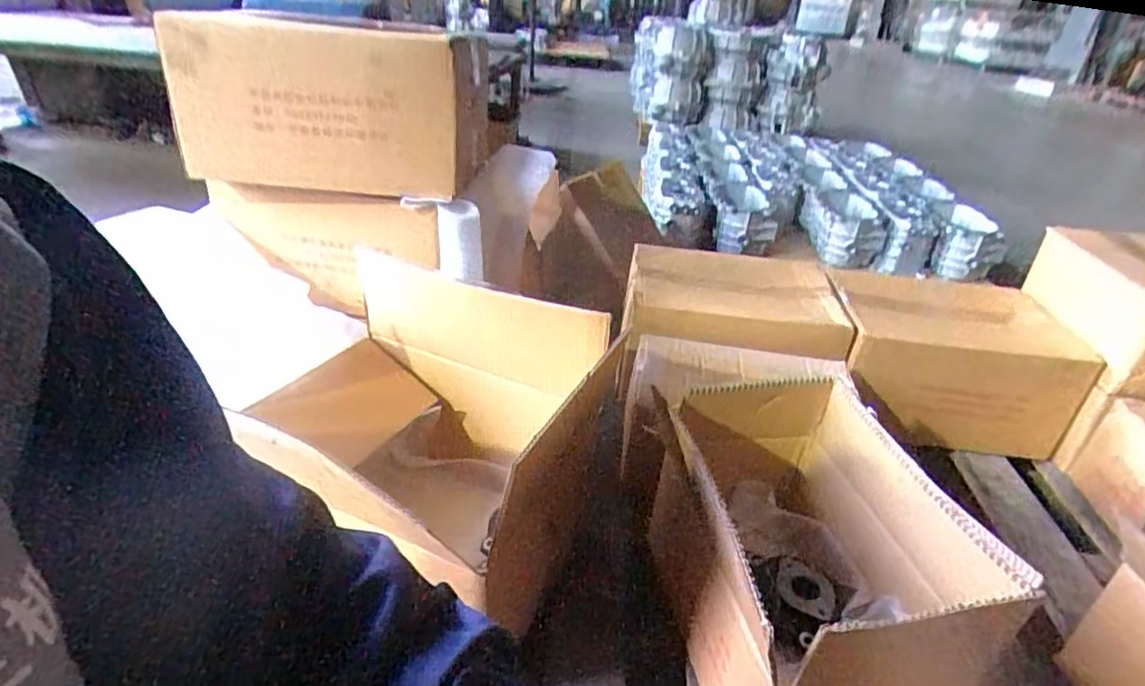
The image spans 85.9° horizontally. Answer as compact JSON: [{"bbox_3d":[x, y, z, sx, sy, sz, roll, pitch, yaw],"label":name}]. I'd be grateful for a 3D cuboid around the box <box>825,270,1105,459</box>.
[{"bbox_3d":[0.672,0.045,1.118,0.400,0.221,0.226,7,31,4],"label":"box"}]

